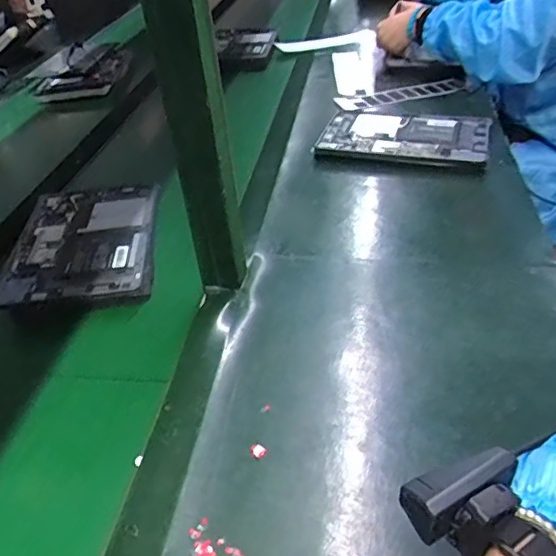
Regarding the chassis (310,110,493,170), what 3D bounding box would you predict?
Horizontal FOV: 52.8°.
[{"bbox_3d":[0.201,-0.227,0.902,0.262,0.027,0.183,9,39,20],"label":"chassis"}]

